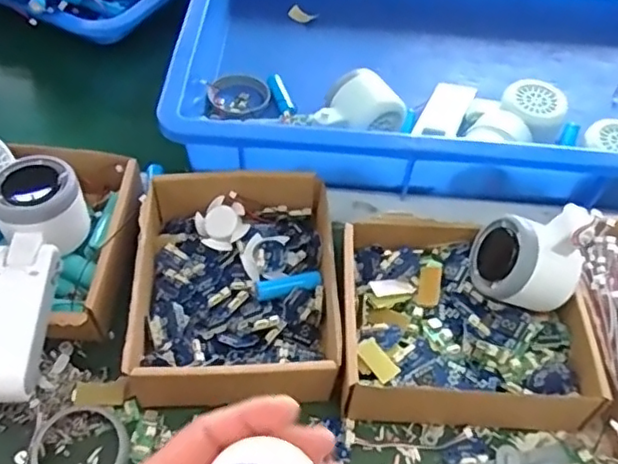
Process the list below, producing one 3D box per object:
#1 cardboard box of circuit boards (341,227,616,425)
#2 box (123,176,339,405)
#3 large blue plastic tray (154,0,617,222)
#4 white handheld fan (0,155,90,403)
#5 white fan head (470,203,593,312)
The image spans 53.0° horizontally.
[{"bbox_3d":[0.104,0.060,0.437,0.165,0.047,0.144,3,52,-1],"label":"cardboard box of circuit boards"},{"bbox_3d":[-0.052,0.035,0.453,0.140,0.047,0.171,2,52,-2],"label":"box"},{"bbox_3d":[0.170,-0.184,0.620,0.552,0.085,0.371,6,52,2],"label":"large blue plastic tray"},{"bbox_3d":[-0.185,0.026,0.406,0.056,0.046,0.172,-2,52,-5],"label":"white handheld fan"},{"bbox_3d":[0.156,0.011,0.426,0.054,0.086,0.058,17,28,-27],"label":"white fan head"}]

